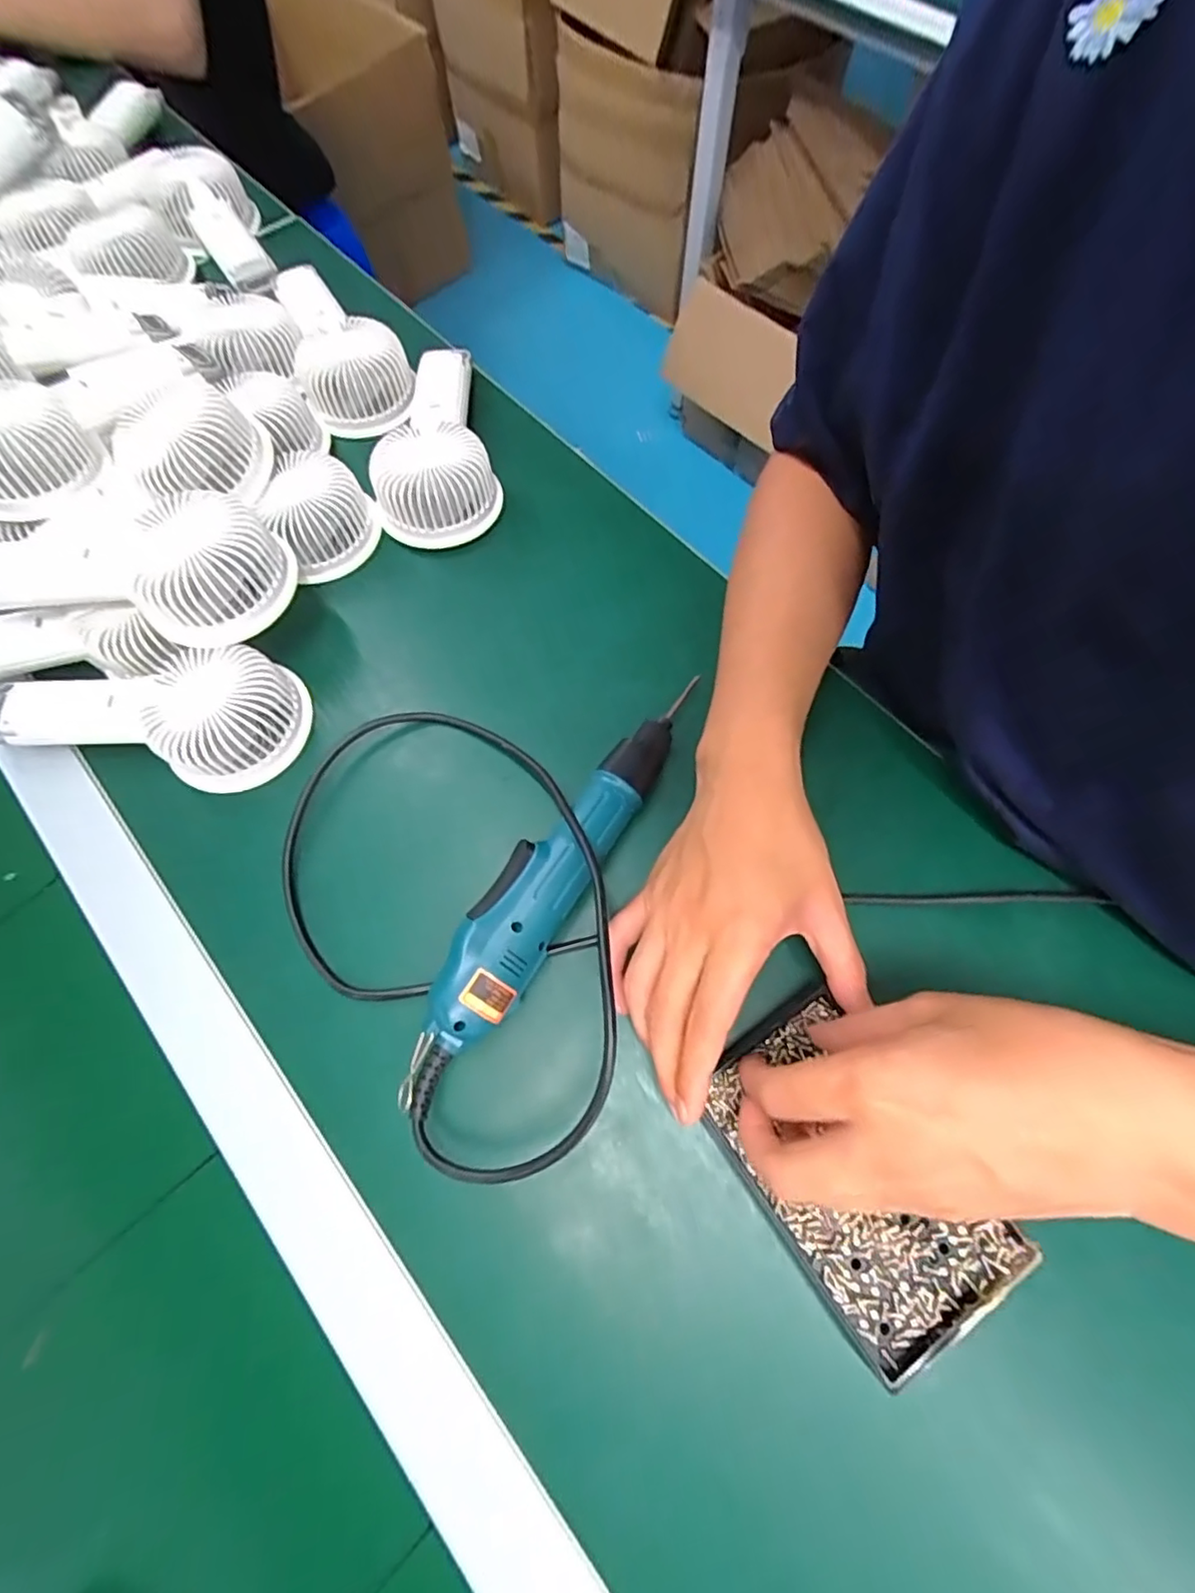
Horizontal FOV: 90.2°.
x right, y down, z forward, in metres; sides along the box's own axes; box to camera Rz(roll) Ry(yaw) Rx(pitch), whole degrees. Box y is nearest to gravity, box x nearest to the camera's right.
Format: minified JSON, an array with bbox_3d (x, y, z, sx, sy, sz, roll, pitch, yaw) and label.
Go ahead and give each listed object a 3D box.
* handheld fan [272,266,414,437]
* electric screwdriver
[{"bbox_3d":[-0.200,-0.353,0.463,0.082,0.040,0.153,-23,71,-8],"label":"handheld fan"},{"bbox_3d":[-0.021,0.038,0.325,0.043,0.049,0.266,29,72,11],"label":"electric screwdriver"}]

